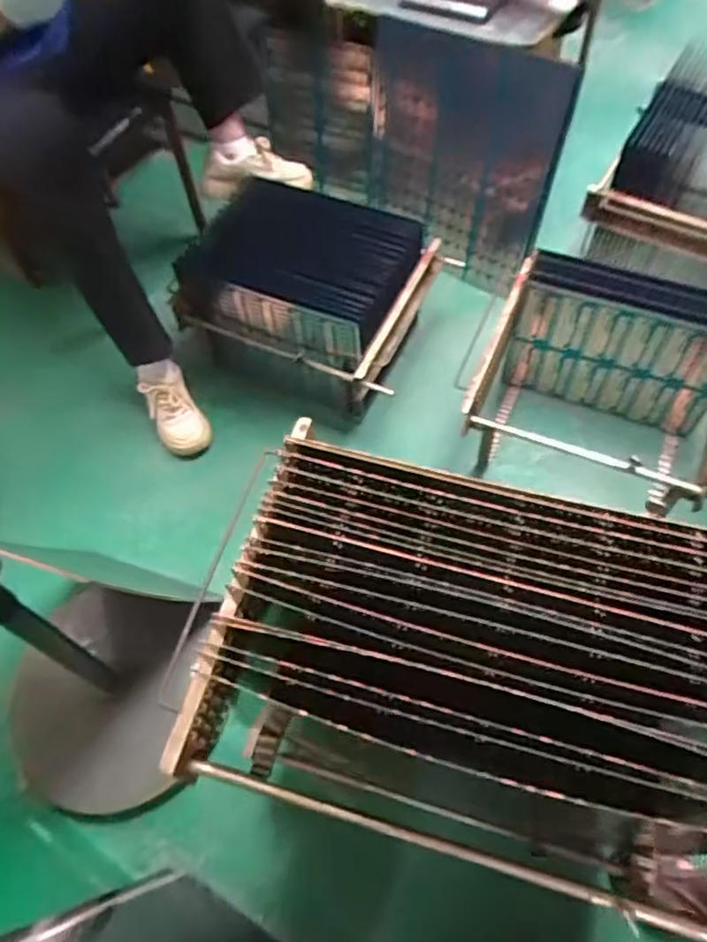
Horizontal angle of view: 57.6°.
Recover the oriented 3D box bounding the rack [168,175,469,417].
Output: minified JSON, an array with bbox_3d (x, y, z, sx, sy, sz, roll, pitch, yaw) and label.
[{"bbox_3d":[-0.094,-0.389,1.399,0.463,0.309,0.401,17,63,13],"label":"rack"}]

